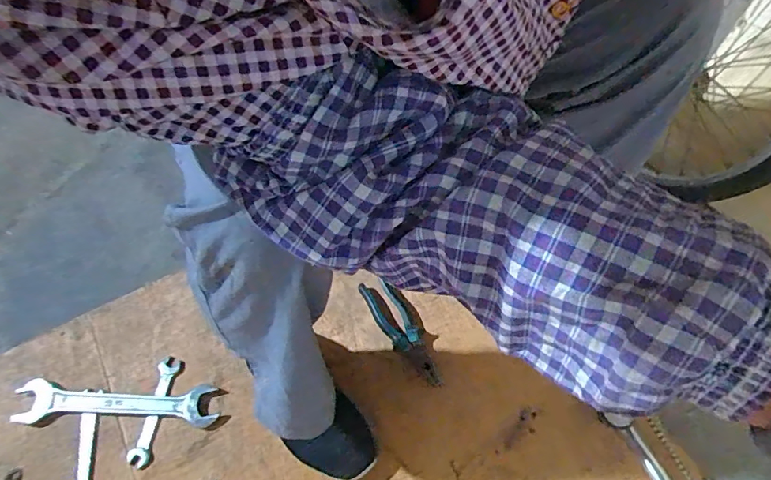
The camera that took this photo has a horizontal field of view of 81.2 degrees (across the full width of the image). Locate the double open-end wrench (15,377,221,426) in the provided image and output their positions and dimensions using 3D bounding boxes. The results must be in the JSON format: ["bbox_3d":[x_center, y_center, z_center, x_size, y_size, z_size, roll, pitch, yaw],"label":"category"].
[{"bbox_3d":[-0.393,0.237,0.656,0.295,0.016,0.057,1,59,1],"label":"double open-end wrench"}]

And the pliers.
[{"bbox_3d":[0.031,0.139,0.708,0.061,0.016,0.188,-30,63,-17],"label":"pliers"}]

